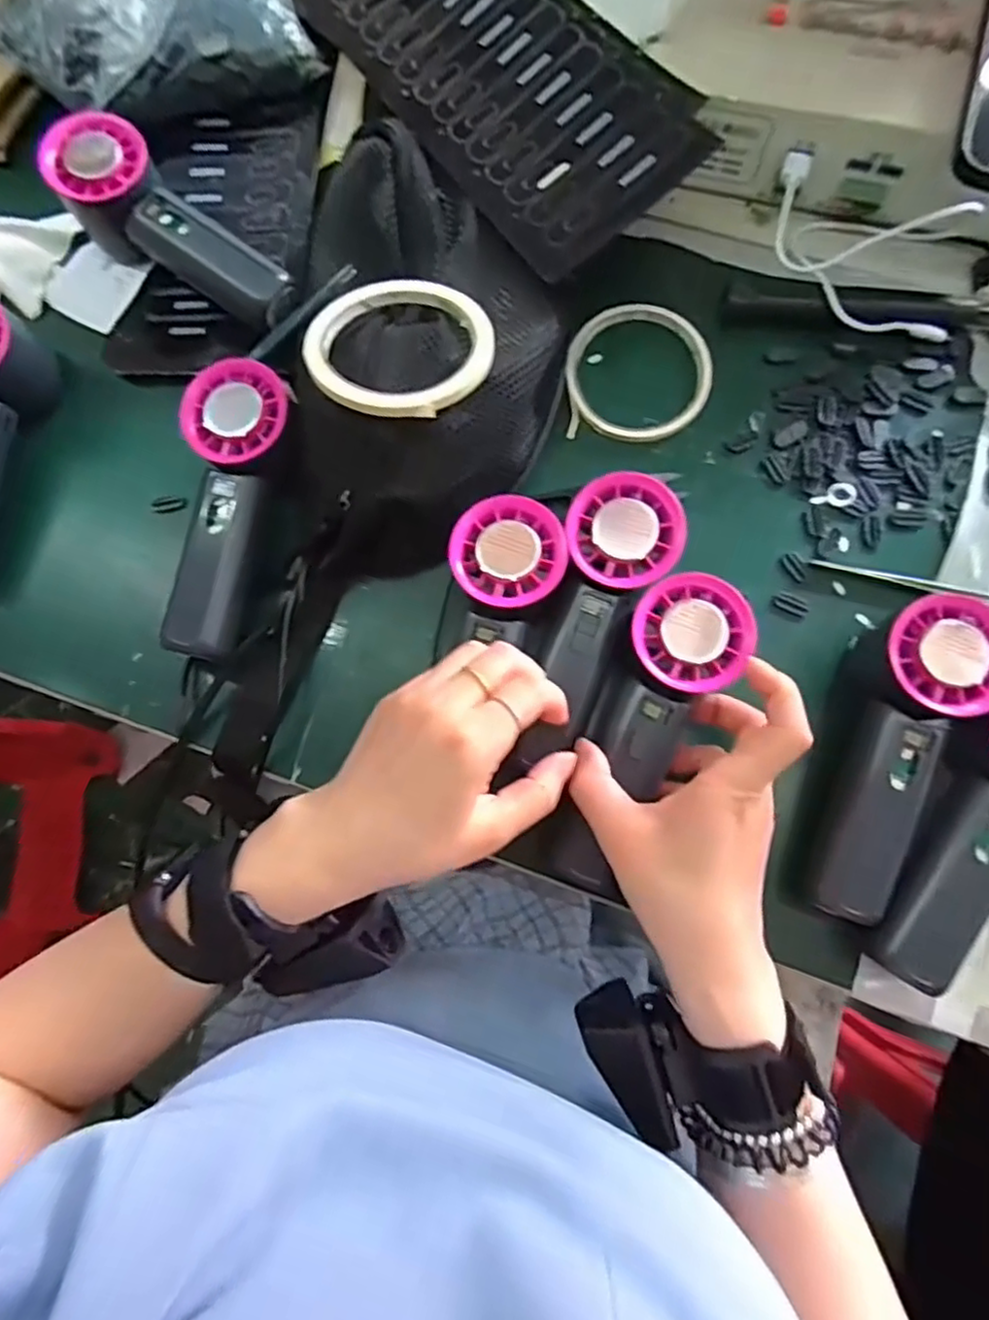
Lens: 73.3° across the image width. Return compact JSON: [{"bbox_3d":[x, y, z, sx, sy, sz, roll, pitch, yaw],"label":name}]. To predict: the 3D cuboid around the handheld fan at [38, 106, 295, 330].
[{"bbox_3d":[-0.186,-0.251,0.394,0.161,0.052,0.056,36,81,9],"label":"handheld fan"}]

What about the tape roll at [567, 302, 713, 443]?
[{"bbox_3d":[0.087,-0.174,0.400,0.084,0.006,0.088,0,77,2],"label":"tape roll"}]

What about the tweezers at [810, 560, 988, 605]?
[{"bbox_3d":[0.243,-0.042,0.367,0.126,0.010,0.009,17,78,5],"label":"tweezers"}]

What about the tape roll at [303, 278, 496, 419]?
[{"bbox_3d":[-0.048,-0.162,0.342,0.094,0.007,0.085,21,71,11],"label":"tape roll"}]

